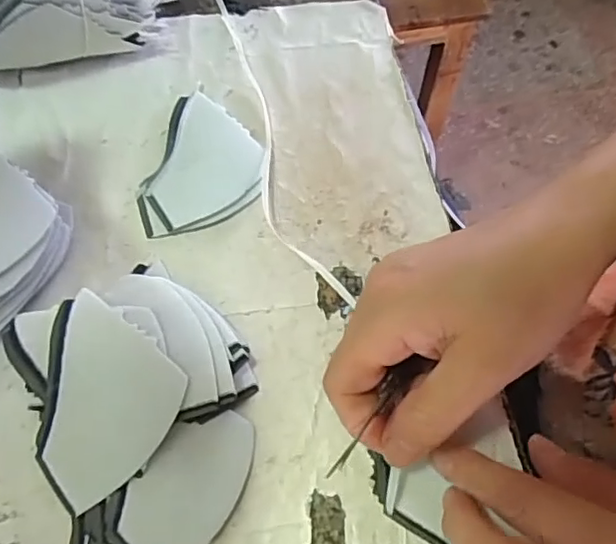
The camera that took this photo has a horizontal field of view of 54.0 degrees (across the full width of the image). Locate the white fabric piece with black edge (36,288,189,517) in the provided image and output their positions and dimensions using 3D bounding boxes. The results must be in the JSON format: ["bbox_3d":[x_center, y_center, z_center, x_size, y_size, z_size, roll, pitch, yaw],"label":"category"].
[{"bbox_3d":[-0.098,0.055,0.272,0.071,0.006,0.079,-42,79,-10],"label":"white fabric piece with black edge"}]

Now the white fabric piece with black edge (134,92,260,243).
[{"bbox_3d":[-0.060,-0.064,0.351,0.066,0.008,0.096,2,62,-2],"label":"white fabric piece with black edge"}]

